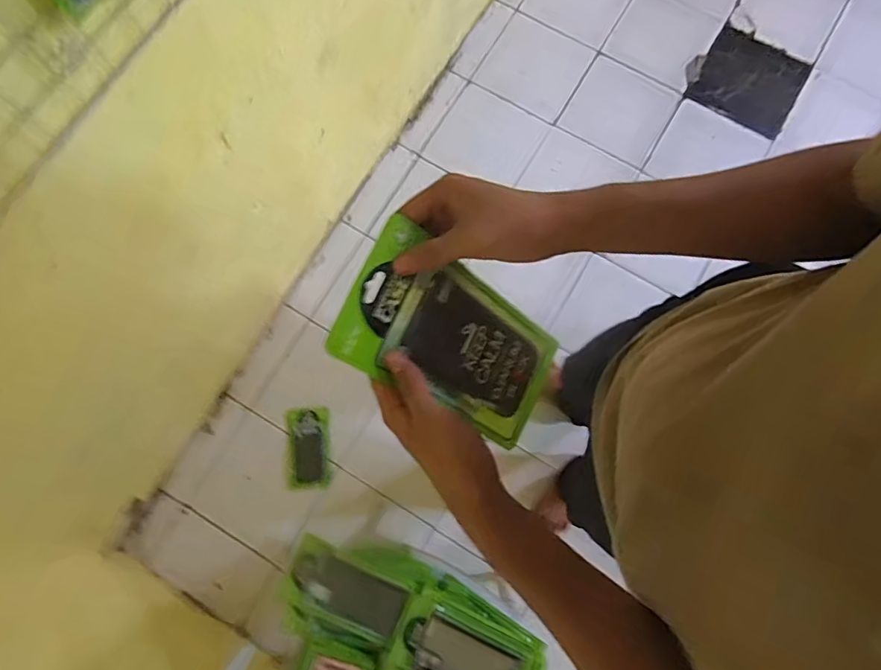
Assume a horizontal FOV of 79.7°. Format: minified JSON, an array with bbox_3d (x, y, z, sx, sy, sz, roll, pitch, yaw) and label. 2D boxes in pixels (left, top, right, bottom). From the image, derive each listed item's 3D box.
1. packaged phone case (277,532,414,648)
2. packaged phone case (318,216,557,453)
[{"bbox_3d":[-0.157,0.422,0.866,0.196,0.026,0.109,25,76,7],"label":"packaged phone case"},{"bbox_3d":[0.016,0.006,0.421,0.200,0.017,0.107,31,73,-34],"label":"packaged phone case"}]

